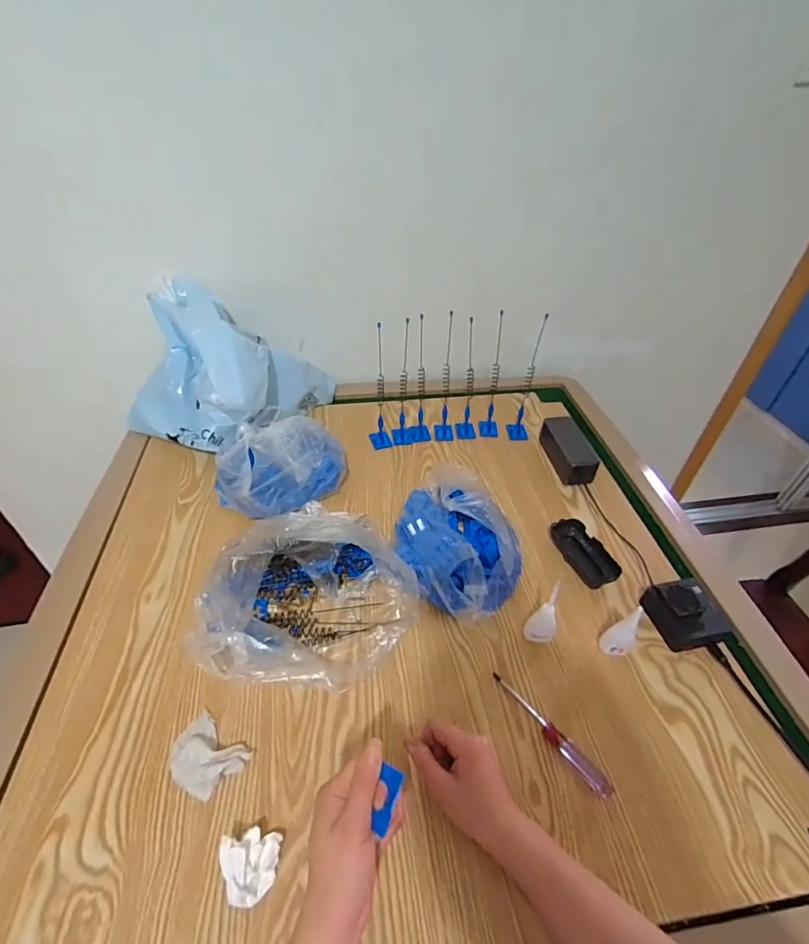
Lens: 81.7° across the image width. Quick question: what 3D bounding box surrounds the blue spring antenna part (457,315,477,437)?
[{"bbox_3d":[0.118,-0.156,0.813,0.034,0.217,0.037,4,42,3],"label":"blue spring antenna part"}]

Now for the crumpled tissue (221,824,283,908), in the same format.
[{"bbox_3d":[-0.128,0.334,0.399,0.046,0.033,0.048,-17,45,-19],"label":"crumpled tissue"}]

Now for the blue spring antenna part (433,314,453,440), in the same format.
[{"bbox_3d":[0.076,-0.156,0.806,0.032,0.217,0.053,4,42,3],"label":"blue spring antenna part"}]

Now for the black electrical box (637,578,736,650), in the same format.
[{"bbox_3d":[0.355,0.178,0.586,0.073,0.050,0.082,-9,43,-11],"label":"black electrical box"}]

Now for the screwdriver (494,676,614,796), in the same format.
[{"bbox_3d":[0.154,0.273,0.497,0.022,0.014,0.150,-28,50,-29],"label":"screwdriver"}]

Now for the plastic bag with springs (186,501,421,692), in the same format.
[{"bbox_3d":[-0.111,0.149,0.559,0.249,0.100,0.180,-2,42,-4],"label":"plastic bag with springs"}]

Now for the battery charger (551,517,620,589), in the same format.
[{"bbox_3d":[0.257,0.114,0.668,0.050,0.023,0.106,-15,45,-17],"label":"battery charger"}]

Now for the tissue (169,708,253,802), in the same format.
[{"bbox_3d":[-0.199,0.282,0.464,0.073,0.023,0.058,24,47,23],"label":"tissue"}]

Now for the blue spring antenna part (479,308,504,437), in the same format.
[{"bbox_3d":[0.161,-0.163,0.818,0.035,0.228,0.043,8,43,7],"label":"blue spring antenna part"}]

